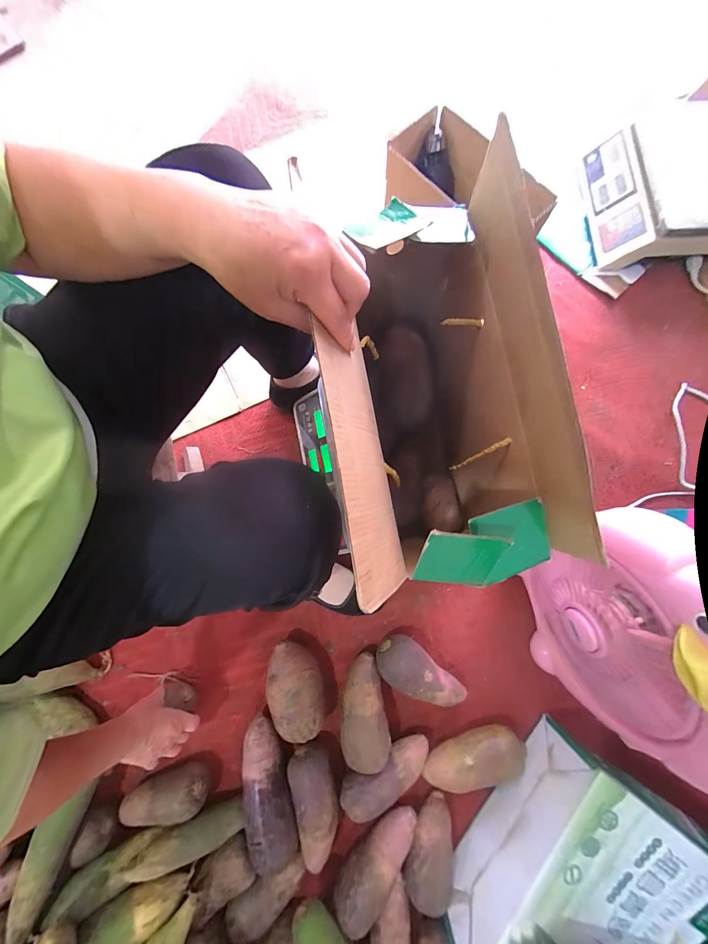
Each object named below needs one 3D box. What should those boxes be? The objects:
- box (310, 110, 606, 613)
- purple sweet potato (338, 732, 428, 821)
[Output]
[{"bbox_3d":[0.069,-0.079,0.372,0.188,0.302,0.380,-7,80,-1],"label":"box"},{"bbox_3d":[0.057,0.524,0.541,0.169,0.060,0.061,-27,81,-5],"label":"purple sweet potato"}]

